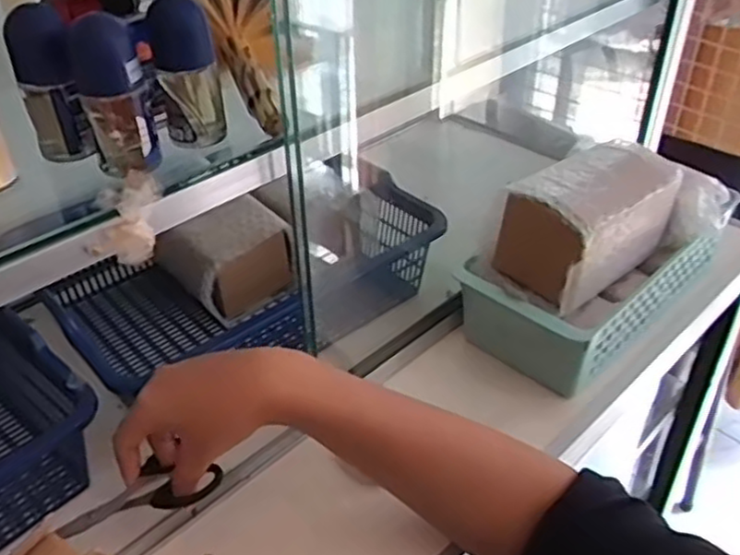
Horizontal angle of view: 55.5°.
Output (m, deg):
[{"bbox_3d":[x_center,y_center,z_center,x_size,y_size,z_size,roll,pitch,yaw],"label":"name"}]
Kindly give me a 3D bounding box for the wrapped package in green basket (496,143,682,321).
[{"bbox_3d":[0.194,-0.053,0.619,0.167,0.094,0.082,-30,47,-34],"label":"wrapped package in green basket"}]

